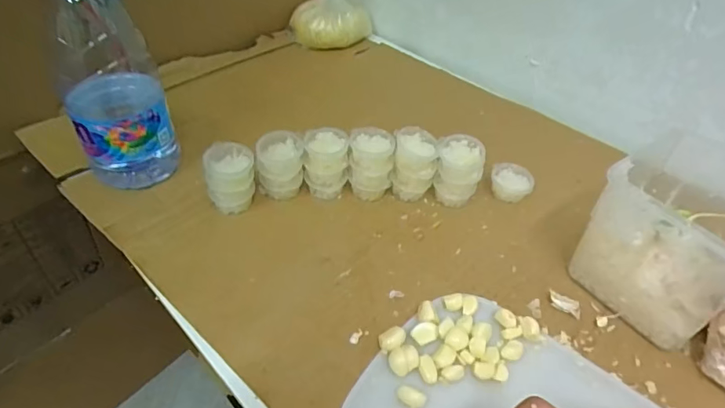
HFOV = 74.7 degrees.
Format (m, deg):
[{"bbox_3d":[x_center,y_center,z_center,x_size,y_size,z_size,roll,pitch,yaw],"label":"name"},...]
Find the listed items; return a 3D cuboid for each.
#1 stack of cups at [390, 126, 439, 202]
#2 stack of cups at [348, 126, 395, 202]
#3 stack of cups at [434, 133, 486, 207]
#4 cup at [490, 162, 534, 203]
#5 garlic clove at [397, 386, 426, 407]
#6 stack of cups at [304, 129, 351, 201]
[{"bbox_3d":[0.062,-0.045,0.559,0.049,0.074,0.051,11,45,9],"label":"stack of cups"},{"bbox_3d":[0.010,-0.044,0.560,0.050,0.070,0.056,7,45,4],"label":"stack of cups"},{"bbox_3d":[0.113,-0.037,0.559,0.051,0.074,0.042,12,45,9],"label":"stack of cups"},{"bbox_3d":[0.183,-0.026,0.583,0.050,0.027,0.042,16,46,13],"label":"cup"},{"bbox_3d":[0.039,0.159,0.390,0.023,0.012,0.014,27,49,22],"label":"garlic clove"},{"bbox_3d":[-0.042,-0.046,0.561,0.048,0.073,0.044,1,45,-2],"label":"stack of cups"}]

